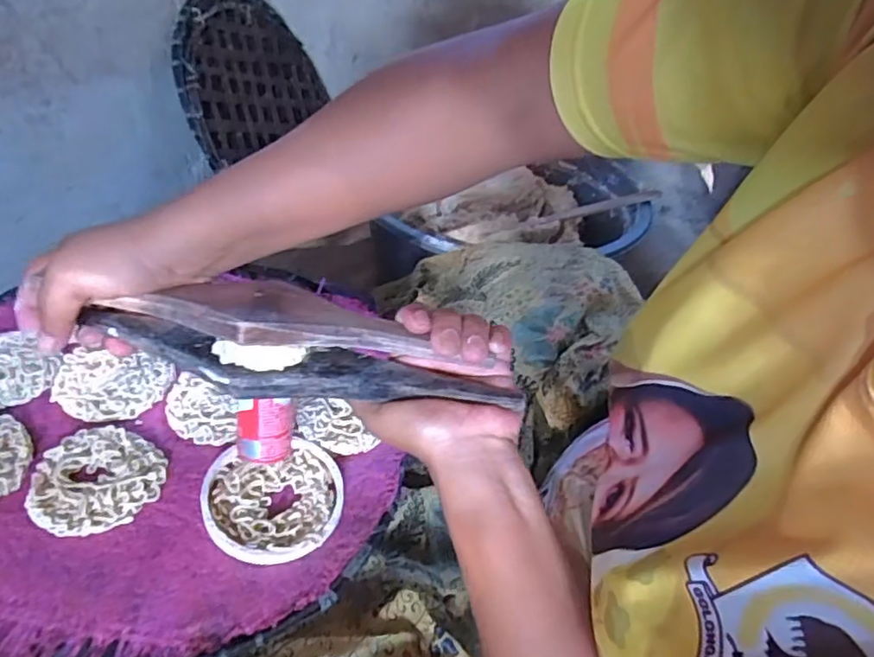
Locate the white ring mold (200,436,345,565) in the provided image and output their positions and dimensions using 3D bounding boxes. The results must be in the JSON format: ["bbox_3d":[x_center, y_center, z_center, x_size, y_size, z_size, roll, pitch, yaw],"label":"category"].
[{"bbox_3d":[-0.104,0.106,0.393,0.087,0.011,0.083,-7,41,-17],"label":"white ring mold"}]

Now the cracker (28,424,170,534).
[{"bbox_3d":[-0.212,0.093,0.387,0.073,0.010,0.071,-3,40,-11],"label":"cracker"}]

